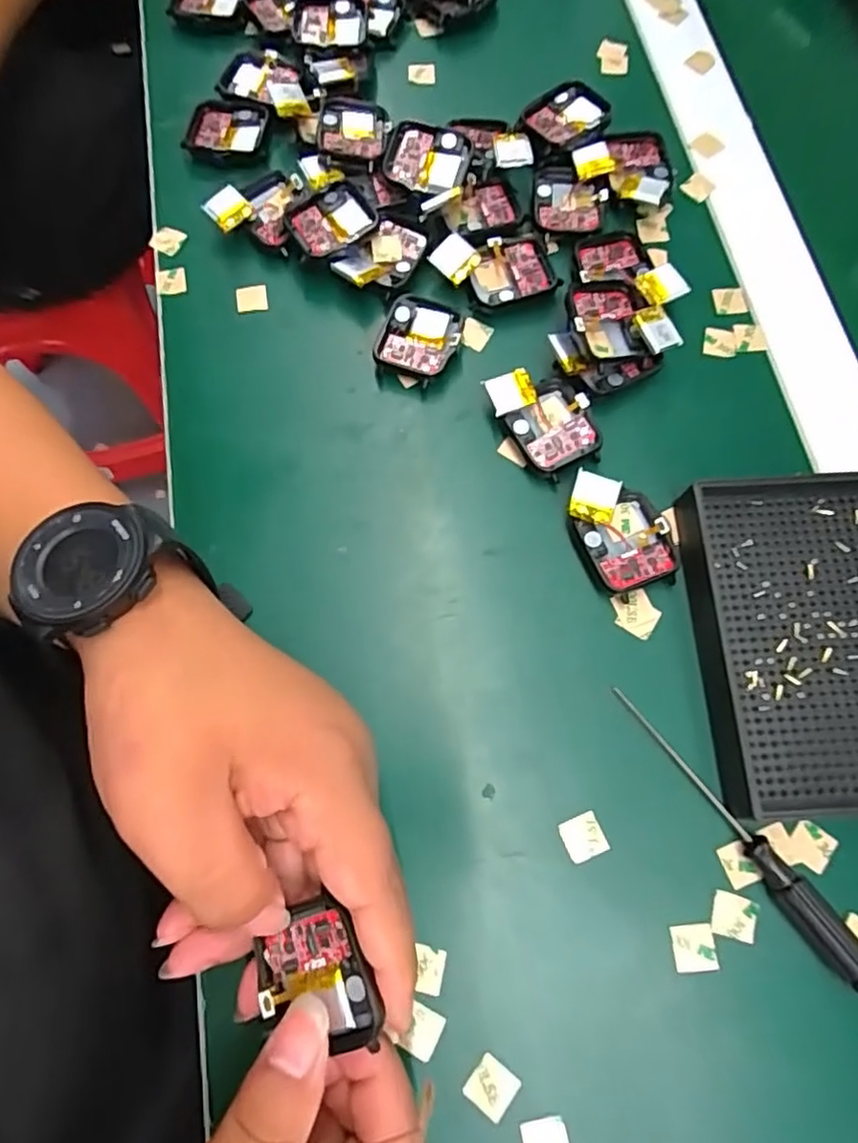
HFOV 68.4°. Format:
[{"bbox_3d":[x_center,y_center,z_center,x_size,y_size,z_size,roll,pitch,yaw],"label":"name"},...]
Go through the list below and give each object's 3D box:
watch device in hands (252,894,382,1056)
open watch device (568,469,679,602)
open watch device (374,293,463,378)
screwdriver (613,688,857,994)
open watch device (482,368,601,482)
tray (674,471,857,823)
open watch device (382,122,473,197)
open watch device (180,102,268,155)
[{"bbox_3d":[-0.036,0.129,0.196,0.035,0.014,0.040,-18,74,-6],"label":"watch device in hands"},{"bbox_3d":[0.084,-0.018,0.278,0.037,0.019,0.055,-22,74,-7],"label":"open watch device"},{"bbox_3d":[-0.005,-0.115,0.313,0.036,0.012,0.040,21,73,6],"label":"open watch device"},{"bbox_3d":[0.117,0.100,0.241,0.013,0.013,0.129,-38,77,-11],"label":"screwdriver"},{"bbox_3d":[0.055,-0.071,0.297,0.037,0.017,0.056,-33,76,-10],"label":"open watch device"},{"bbox_3d":[0.163,0.028,0.259,0.098,0.023,0.135,-4,73,-2],"label":"tray"},{"bbox_3d":[-0.002,-0.214,0.329,0.043,0.007,0.034,15,94,-2],"label":"open watch device"},{"bbox_3d":[-0.114,-0.247,0.358,0.044,0.013,0.032,14,73,4],"label":"open watch device"}]

